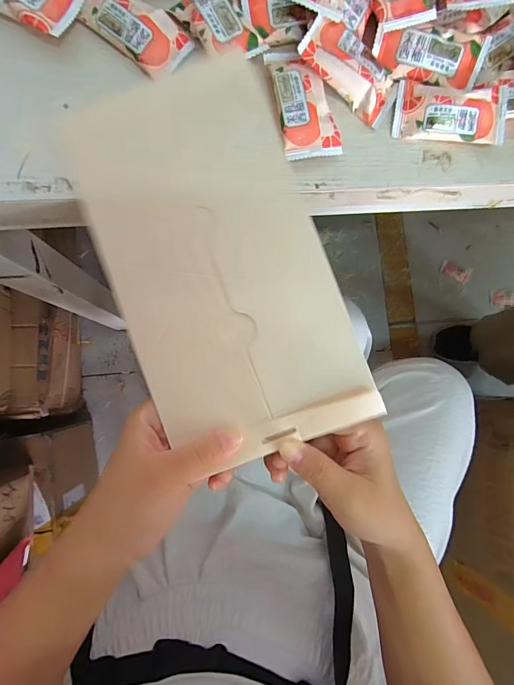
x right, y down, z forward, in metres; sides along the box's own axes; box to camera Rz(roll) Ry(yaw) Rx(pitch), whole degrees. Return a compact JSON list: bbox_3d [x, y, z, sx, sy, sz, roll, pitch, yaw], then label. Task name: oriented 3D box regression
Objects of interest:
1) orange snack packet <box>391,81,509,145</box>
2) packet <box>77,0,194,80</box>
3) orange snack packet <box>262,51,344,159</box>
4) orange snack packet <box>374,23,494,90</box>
[{"bbox_3d":[0.135,-0.161,0.267,0.075,0.018,0.039,4,84,-5],"label":"orange snack packet"},{"bbox_3d":[-0.078,-0.206,0.247,0.070,0.013,0.040,40,82,-1],"label":"packet"},{"bbox_3d":[0.031,-0.161,0.257,0.038,0.015,0.075,-11,86,-7],"label":"orange snack packet"},{"bbox_3d":[0.119,-0.196,0.265,0.075,0.015,0.028,7,84,-5],"label":"orange snack packet"}]

